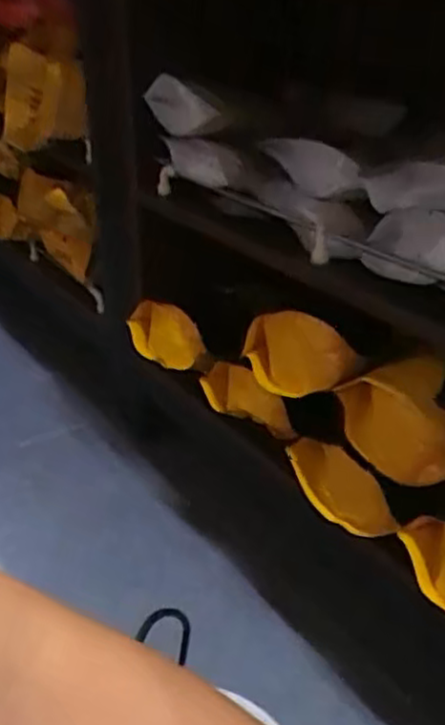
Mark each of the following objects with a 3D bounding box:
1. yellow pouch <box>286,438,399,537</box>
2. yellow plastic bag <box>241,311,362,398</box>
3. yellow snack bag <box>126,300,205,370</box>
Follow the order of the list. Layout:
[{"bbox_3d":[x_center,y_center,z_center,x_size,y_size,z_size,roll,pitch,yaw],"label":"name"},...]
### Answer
[{"bbox_3d":[0.092,0.099,0.577,0.011,0.061,0.123,-17,32,-28],"label":"yellow pouch"},{"bbox_3d":[0.064,-0.003,0.585,0.106,0.080,0.027,23,36,37],"label":"yellow plastic bag"},{"bbox_3d":[-0.064,-0.031,0.771,0.029,0.062,0.128,-17,32,-28],"label":"yellow snack bag"}]

